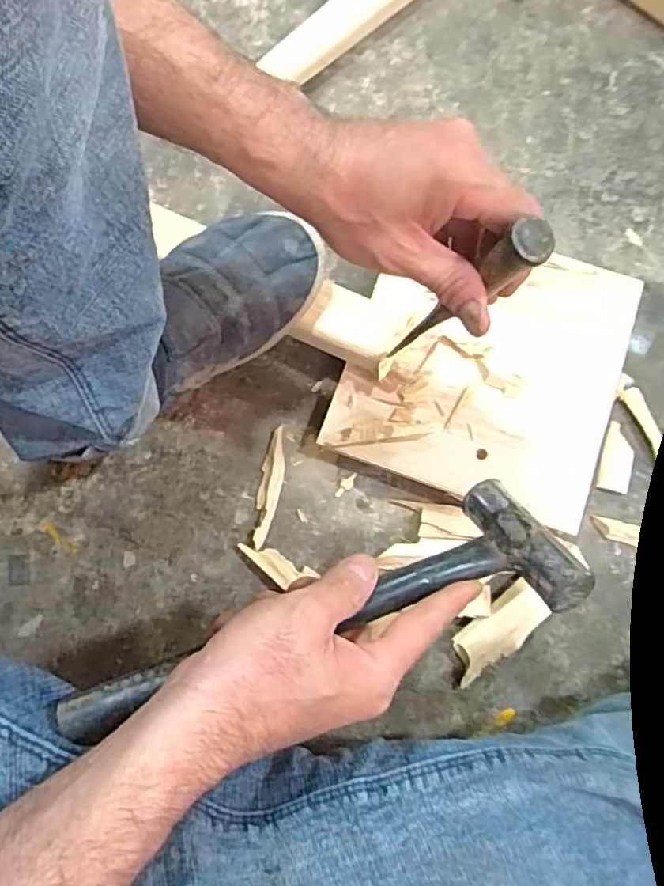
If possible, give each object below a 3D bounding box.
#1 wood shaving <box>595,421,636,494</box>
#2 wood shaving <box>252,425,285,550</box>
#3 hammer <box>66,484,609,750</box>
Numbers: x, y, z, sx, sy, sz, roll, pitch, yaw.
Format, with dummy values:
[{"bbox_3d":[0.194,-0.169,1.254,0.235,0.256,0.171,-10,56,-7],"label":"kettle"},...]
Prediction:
[{"bbox_3d":[0.245,0.014,0.527,0.031,0.004,0.058,21,78,-7],"label":"wood shaving"},{"bbox_3d":[-0.053,0.037,0.520,0.019,0.008,0.102,9,77,2],"label":"wood shaving"},{"bbox_3d":[-0.005,0.108,0.337,0.276,0.041,0.085,-18,47,-14],"label":"hammer"}]

